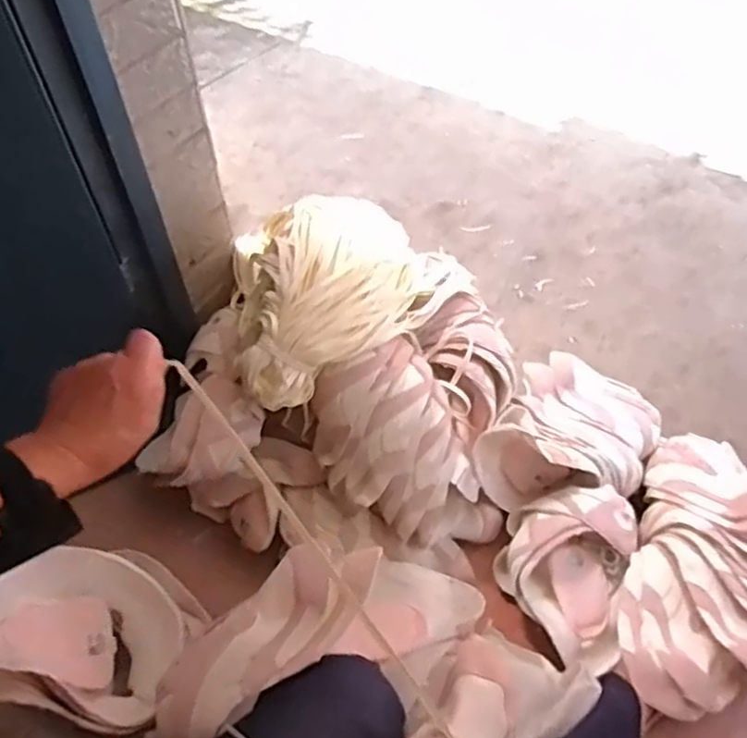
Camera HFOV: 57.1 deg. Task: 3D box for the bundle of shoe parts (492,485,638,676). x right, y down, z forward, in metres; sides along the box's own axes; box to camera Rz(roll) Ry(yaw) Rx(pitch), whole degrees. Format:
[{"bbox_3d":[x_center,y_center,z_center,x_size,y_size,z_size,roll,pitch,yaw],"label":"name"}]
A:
[{"bbox_3d":[0.268,0.277,0.961,0.177,0.103,0.237,15,55,12],"label":"bundle of shoe parts"}]

